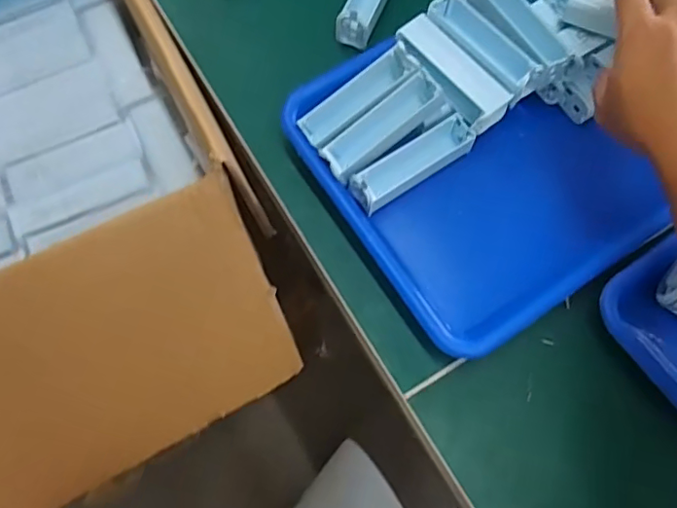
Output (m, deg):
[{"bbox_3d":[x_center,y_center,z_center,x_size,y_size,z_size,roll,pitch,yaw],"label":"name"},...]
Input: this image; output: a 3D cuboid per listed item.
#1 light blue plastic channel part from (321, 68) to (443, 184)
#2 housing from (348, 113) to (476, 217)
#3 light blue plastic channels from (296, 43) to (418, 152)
[{"bbox_3d":[0.033,-0.098,0.432,0.100,0.030,0.030,-40,78,-1],"label":"light blue plastic channel part"},{"bbox_3d":[0.057,-0.071,0.437,0.100,0.028,0.032,-33,76,-12],"label":"housing"},{"bbox_3d":[0.016,-0.121,0.437,0.099,0.021,0.030,-37,76,9],"label":"light blue plastic channels"}]

